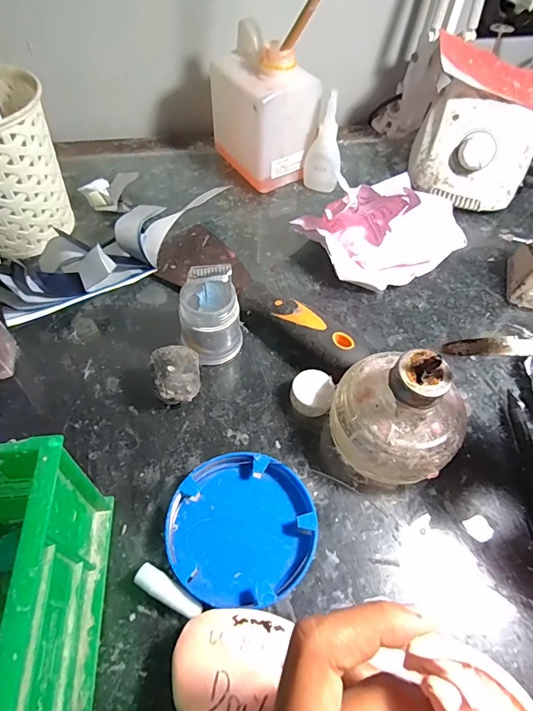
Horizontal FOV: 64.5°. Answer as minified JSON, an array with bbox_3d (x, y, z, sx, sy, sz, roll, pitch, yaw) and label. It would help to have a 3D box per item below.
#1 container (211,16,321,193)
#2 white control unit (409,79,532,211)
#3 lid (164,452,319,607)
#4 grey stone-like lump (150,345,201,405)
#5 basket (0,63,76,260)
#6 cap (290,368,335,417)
[{"bbox_3d":[-0.003,-0.229,0.404,0.071,0.117,0.085,-28,61,-20],"label":"container"},{"bbox_3d":[0.199,-0.194,0.410,0.107,0.081,0.078,23,57,13],"label":"white control unit"},{"bbox_3d":[-0.014,0.094,0.235,0.079,0.017,0.076,1,55,-2],"label":"lid"},{"bbox_3d":[-0.058,0.016,0.277,0.029,0.033,0.031,-10,56,-10],"label":"grey stone-like lump"},{"bbox_3d":[-0.212,-0.148,0.329,0.095,0.123,0.089,-28,61,-20],"label":"basket"},{"bbox_3d":[0.030,0.027,0.285,0.026,0.017,0.031,14,56,7],"label":"cap"}]

